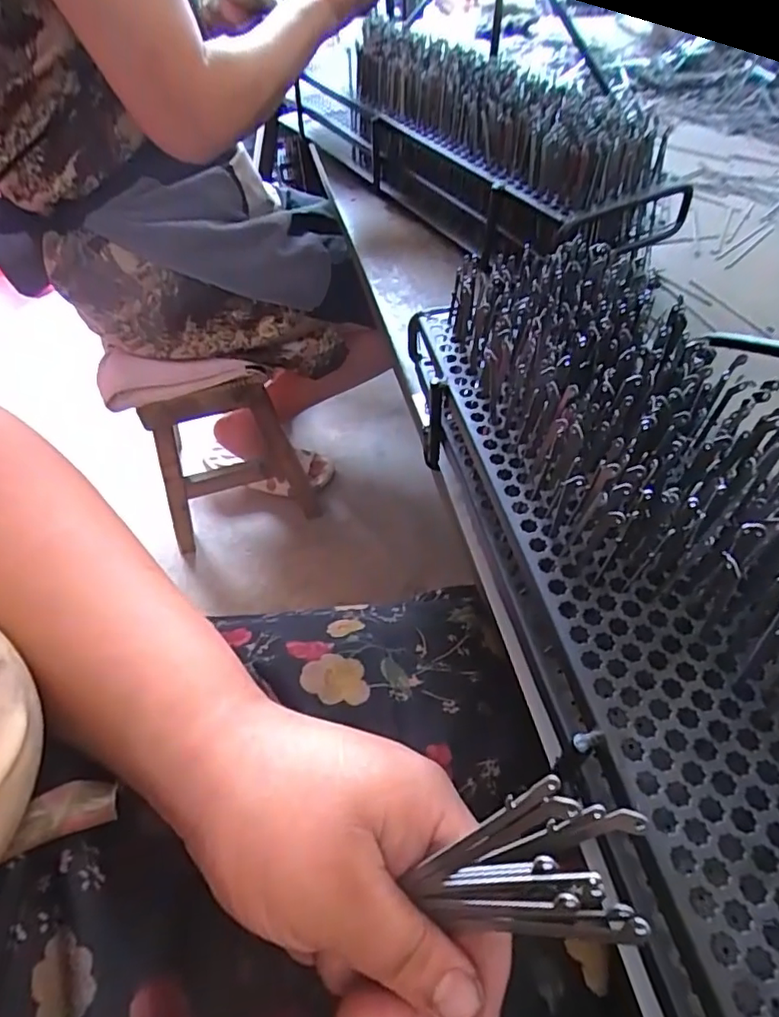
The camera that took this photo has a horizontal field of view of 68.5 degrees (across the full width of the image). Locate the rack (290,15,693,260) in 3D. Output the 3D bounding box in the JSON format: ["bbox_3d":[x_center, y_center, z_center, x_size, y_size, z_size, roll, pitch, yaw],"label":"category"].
[{"bbox_3d":[0.071,-0.444,0.668,0.174,0.119,0.566,-25,55,-15],"label":"rack"}]

